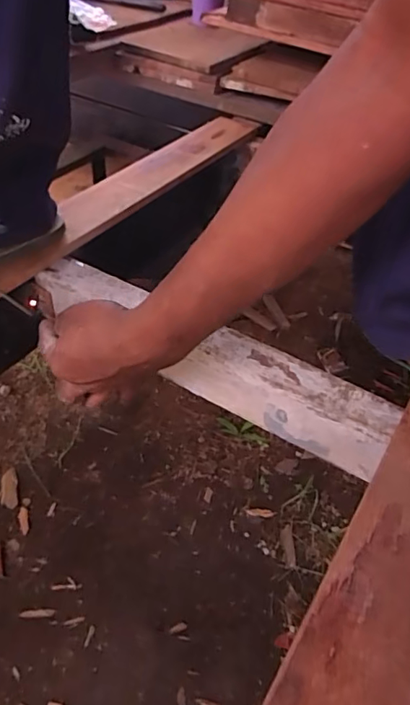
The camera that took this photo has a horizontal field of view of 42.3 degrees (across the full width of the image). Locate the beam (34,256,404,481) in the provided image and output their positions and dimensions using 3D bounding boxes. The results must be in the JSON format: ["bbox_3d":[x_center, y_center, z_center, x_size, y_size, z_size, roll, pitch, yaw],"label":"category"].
[{"bbox_3d":[-0.005,0.002,0.473,0.345,0.055,0.046,27,47,20],"label":"beam"}]

